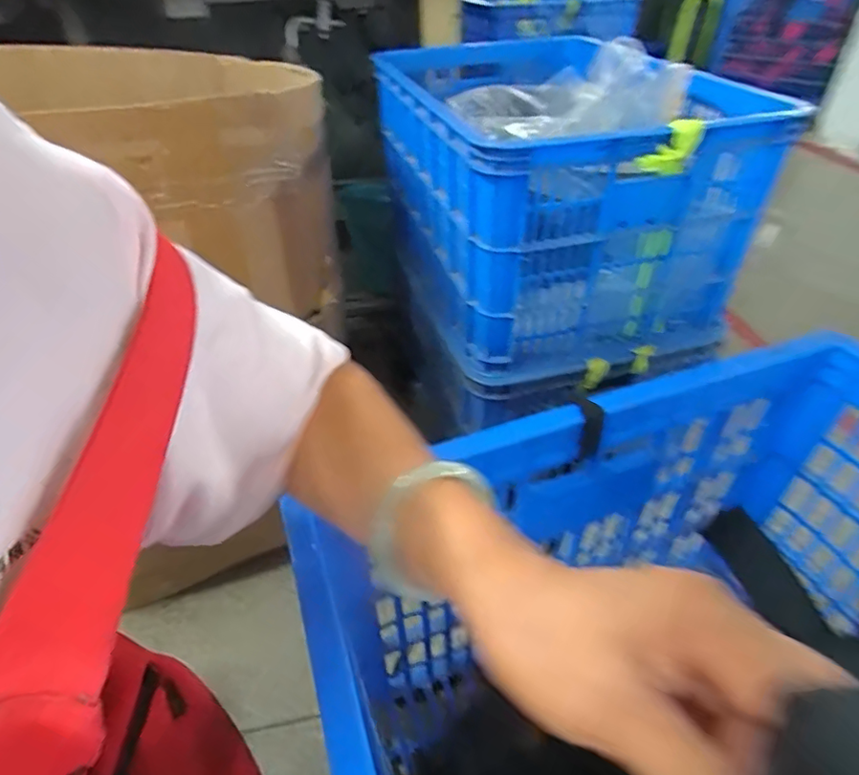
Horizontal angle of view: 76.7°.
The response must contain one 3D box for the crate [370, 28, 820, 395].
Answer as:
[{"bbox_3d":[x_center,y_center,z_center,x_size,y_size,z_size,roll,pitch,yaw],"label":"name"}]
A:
[{"bbox_3d":[0.170,-0.336,0.893,0.428,0.321,0.613,-8,40,-7],"label":"crate"}]

